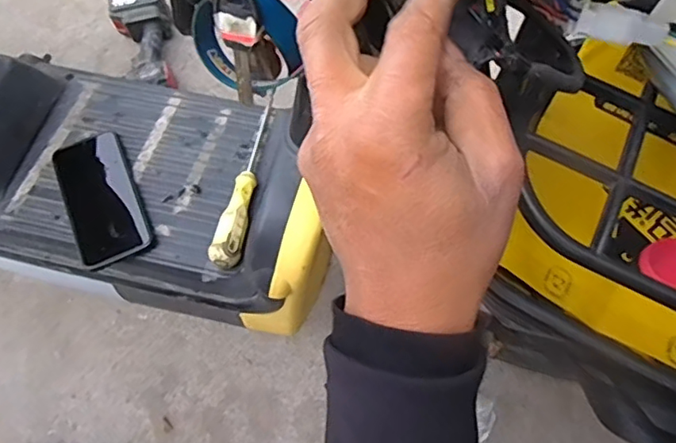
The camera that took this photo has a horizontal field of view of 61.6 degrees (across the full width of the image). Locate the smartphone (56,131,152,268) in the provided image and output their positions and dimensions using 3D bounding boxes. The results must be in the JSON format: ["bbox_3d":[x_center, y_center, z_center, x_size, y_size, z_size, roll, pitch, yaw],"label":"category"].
[{"bbox_3d":[-0.264,-0.029,0.634,0.075,0.013,0.164,-26,66,-9],"label":"smartphone"}]

